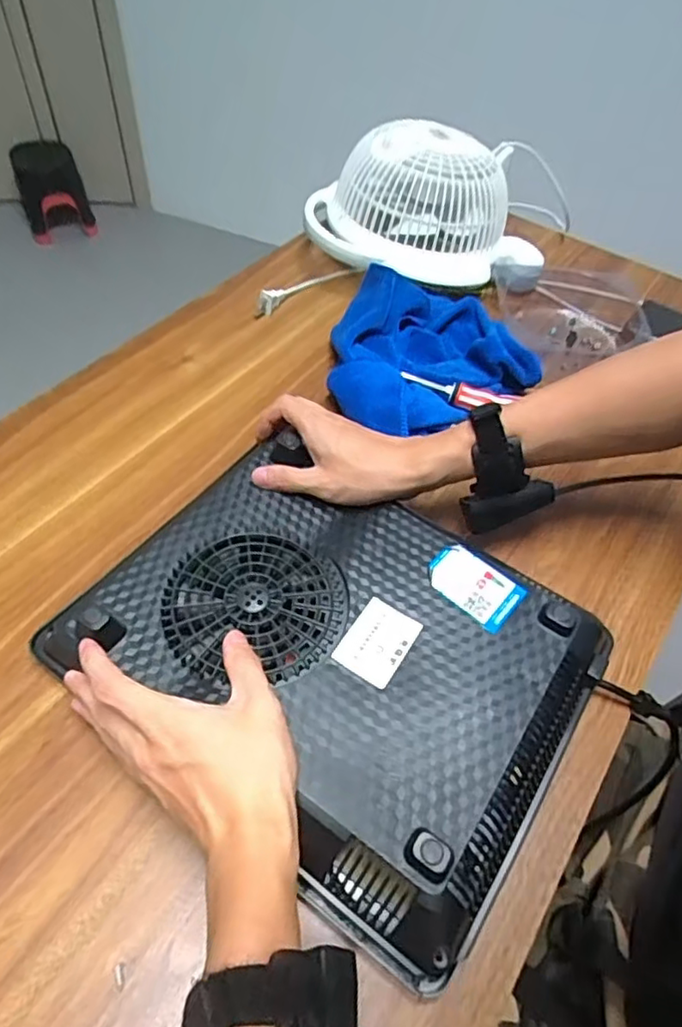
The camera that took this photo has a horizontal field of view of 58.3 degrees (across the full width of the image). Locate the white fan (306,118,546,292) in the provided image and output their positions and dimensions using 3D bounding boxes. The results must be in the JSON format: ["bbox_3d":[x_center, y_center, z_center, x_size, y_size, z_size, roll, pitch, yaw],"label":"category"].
[{"bbox_3d":[0.099,-0.363,0.720,0.252,0.115,0.181,-6,53,-9],"label":"white fan"}]

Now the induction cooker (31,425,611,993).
[{"bbox_3d":[0.000,0.091,0.433,0.322,0.059,0.258,31,56,17],"label":"induction cooker"}]

